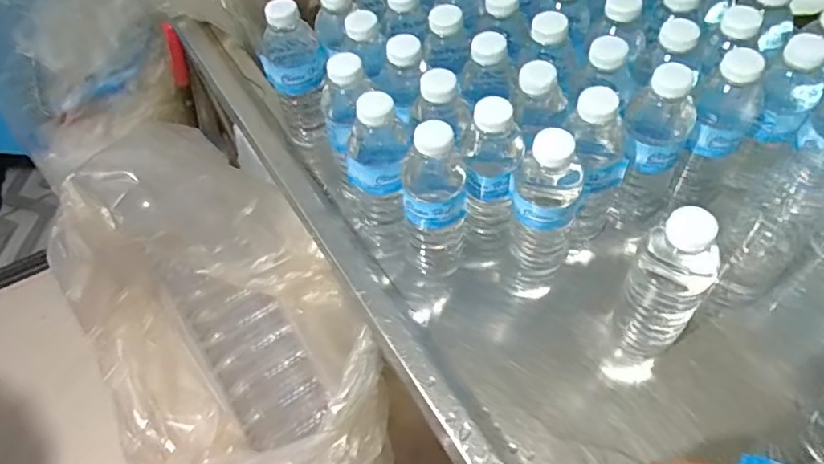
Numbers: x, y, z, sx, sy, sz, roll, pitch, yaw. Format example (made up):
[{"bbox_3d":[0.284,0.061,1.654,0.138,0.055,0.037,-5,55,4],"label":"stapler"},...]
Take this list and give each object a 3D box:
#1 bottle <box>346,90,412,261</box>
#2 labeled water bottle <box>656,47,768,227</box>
[{"bbox_3d":[-0.034,-0.058,0.556,0.069,0.183,0.077,-10,56,-2],"label":"bottle"},{"bbox_3d":[0.280,-0.080,0.545,0.052,0.196,0.054,36,66,25],"label":"labeled water bottle"}]

